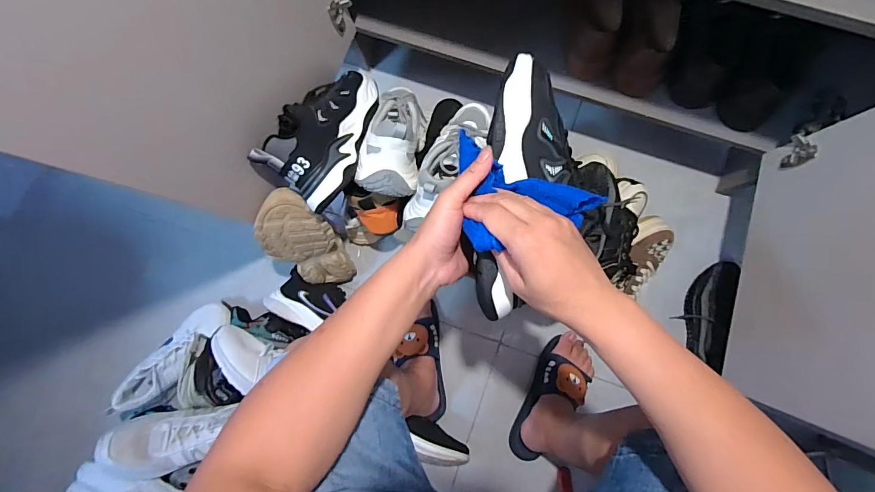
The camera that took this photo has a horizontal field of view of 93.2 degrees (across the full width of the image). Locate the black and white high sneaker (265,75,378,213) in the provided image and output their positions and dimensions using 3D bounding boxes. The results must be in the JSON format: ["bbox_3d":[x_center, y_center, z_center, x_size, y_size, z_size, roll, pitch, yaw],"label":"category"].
[{"bbox_3d":[-0.177,-0.180,0.667,0.128,0.103,0.257,40,48,-20],"label":"black and white high sneaker"}]

